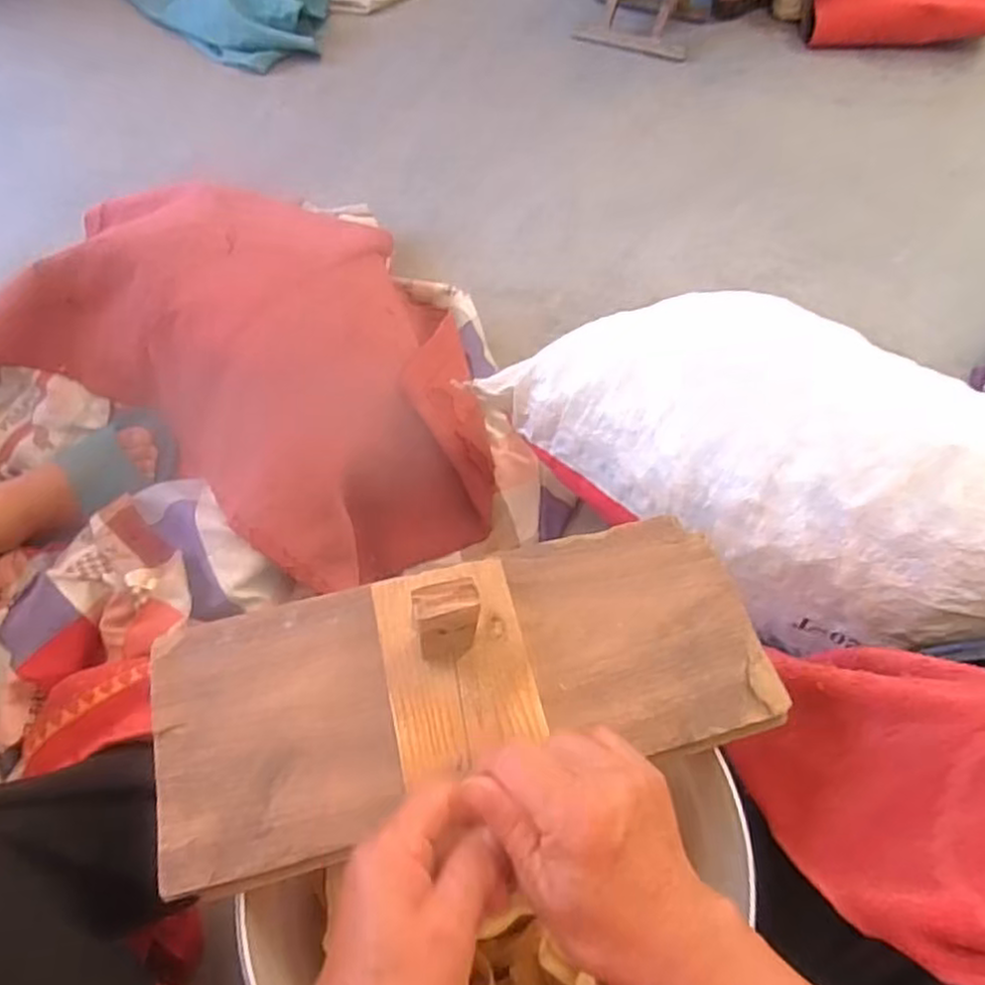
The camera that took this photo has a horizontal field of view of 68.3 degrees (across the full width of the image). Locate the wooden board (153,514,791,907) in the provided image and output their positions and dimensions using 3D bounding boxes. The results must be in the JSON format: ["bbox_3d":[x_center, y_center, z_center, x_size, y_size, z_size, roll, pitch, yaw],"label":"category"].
[{"bbox_3d":[-0.015,0.116,0.460,0.380,0.024,0.154,-13,60,-10],"label":"wooden board"}]

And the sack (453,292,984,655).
[{"bbox_3d":[0.287,-0.059,0.698,0.278,0.166,0.495,-37,67,-22],"label":"sack"}]

